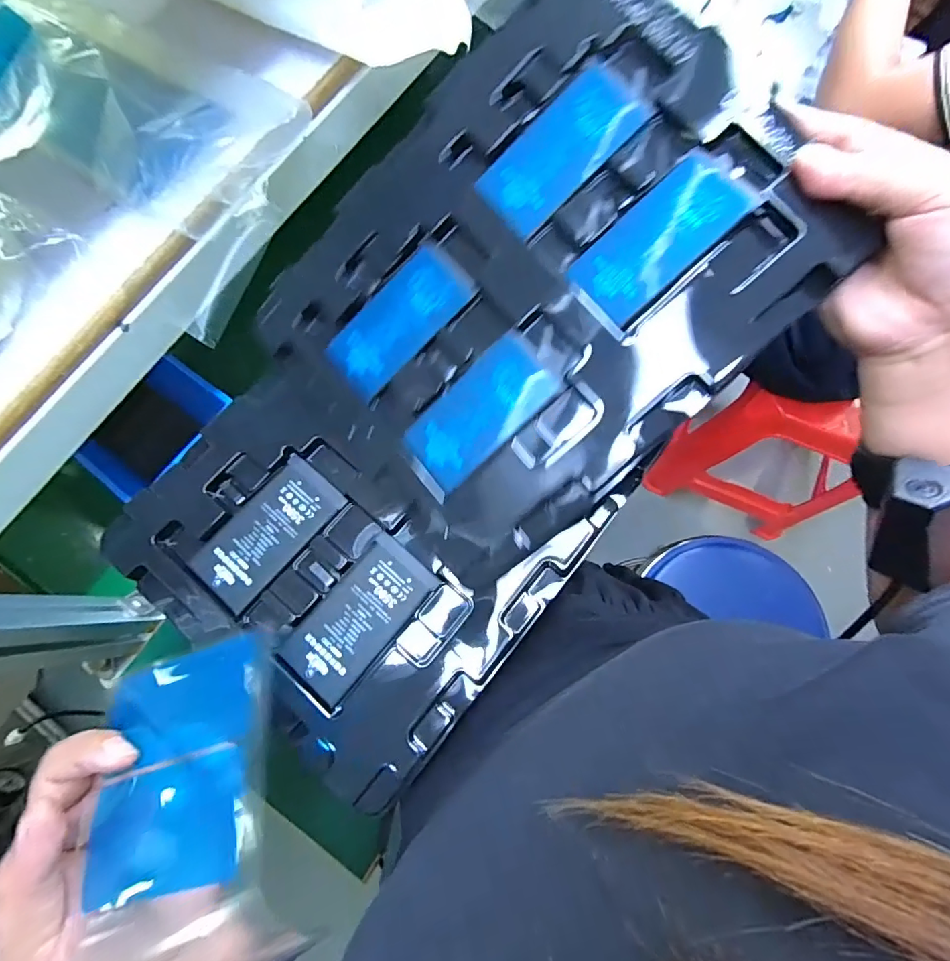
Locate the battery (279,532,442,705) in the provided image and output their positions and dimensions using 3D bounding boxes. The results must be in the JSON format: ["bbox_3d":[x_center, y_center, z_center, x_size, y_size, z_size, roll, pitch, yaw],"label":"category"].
[{"bbox_3d":[-0.064,0.075,0.262,0.044,0.006,0.085,40,80,10],"label":"battery"}]

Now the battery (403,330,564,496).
[{"bbox_3d":[0.003,-0.037,0.256,0.085,0.004,0.042,-44,79,8],"label":"battery"}]

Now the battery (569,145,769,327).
[{"bbox_3d":[0.092,-0.121,0.234,0.085,0.004,0.042,-41,75,10],"label":"battery"}]

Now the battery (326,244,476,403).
[{"bbox_3d":[-0.044,-0.091,0.269,0.087,0.004,0.043,-44,79,8],"label":"battery"}]

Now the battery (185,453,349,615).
[{"bbox_3d":[-0.120,0.029,0.274,0.044,0.006,0.085,40,80,10],"label":"battery"}]

